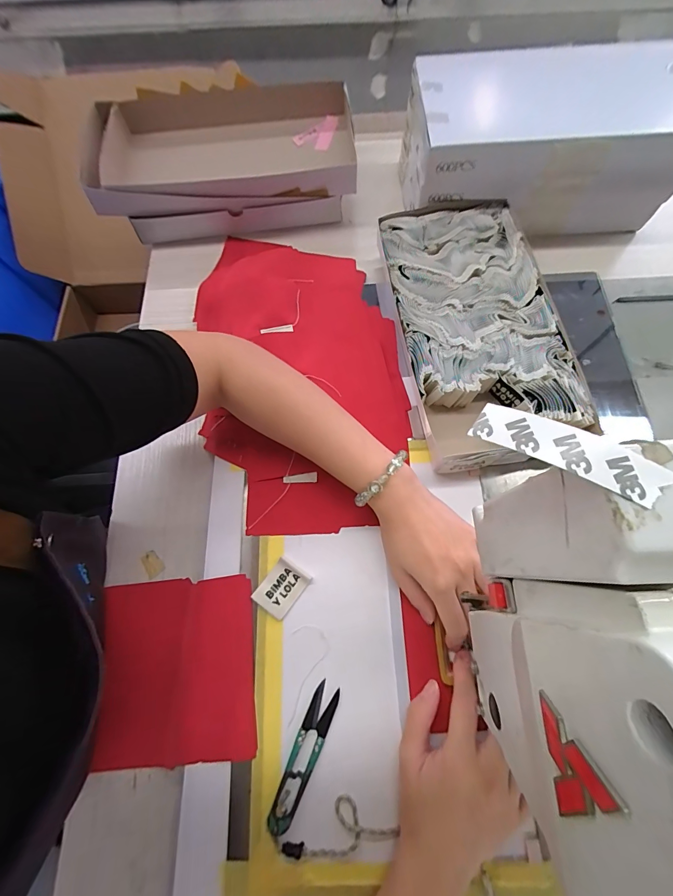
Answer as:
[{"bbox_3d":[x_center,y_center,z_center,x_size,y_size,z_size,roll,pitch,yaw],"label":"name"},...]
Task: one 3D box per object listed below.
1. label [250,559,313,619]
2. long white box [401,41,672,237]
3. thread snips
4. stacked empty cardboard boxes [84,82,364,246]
[{"bbox_3d":[-0.051,0.131,0.330,0.036,0.005,0.046,37,77,12],"label":"label"},{"bbox_3d":[0.254,-0.379,0.449,0.315,0.117,0.165,-3,72,1],"label":"long white box"},{"bbox_3d":[-0.026,0.252,0.290,0.021,0.007,0.104,20,74,8],"label":"thread snips"},{"bbox_3d":[-0.157,-0.402,0.500,0.358,0.077,0.190,-5,72,0],"label":"stacked empty cardboard boxes"}]

